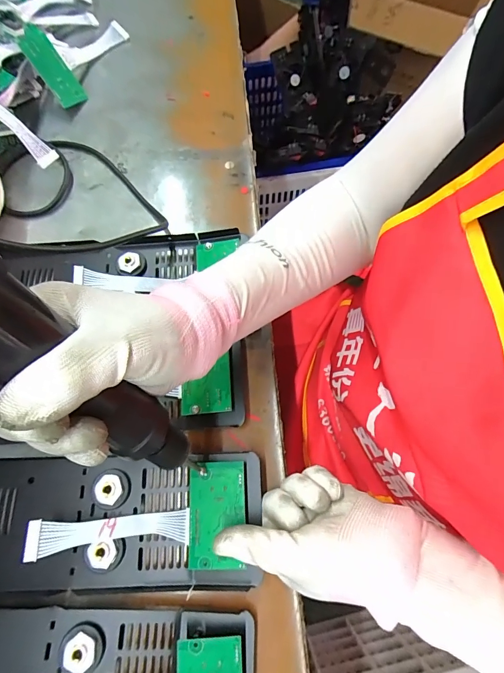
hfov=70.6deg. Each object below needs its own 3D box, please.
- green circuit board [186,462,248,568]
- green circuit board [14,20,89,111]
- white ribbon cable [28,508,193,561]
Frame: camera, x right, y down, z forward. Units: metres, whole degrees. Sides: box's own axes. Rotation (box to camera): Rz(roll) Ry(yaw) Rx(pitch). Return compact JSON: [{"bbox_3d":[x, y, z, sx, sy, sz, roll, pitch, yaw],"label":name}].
[{"bbox_3d":[-0.027,0.137,0.276,0.043,0.008,0.074,-1,70,0],"label":"green circuit board"},{"bbox_3d":[-0.245,-0.330,0.435,0.039,0.007,0.085,-46,119,-26],"label":"green circuit board"},{"bbox_3d":[-0.106,0.148,0.270,0.113,0.015,0.023,1,69,-15],"label":"white ribbon cable"}]

